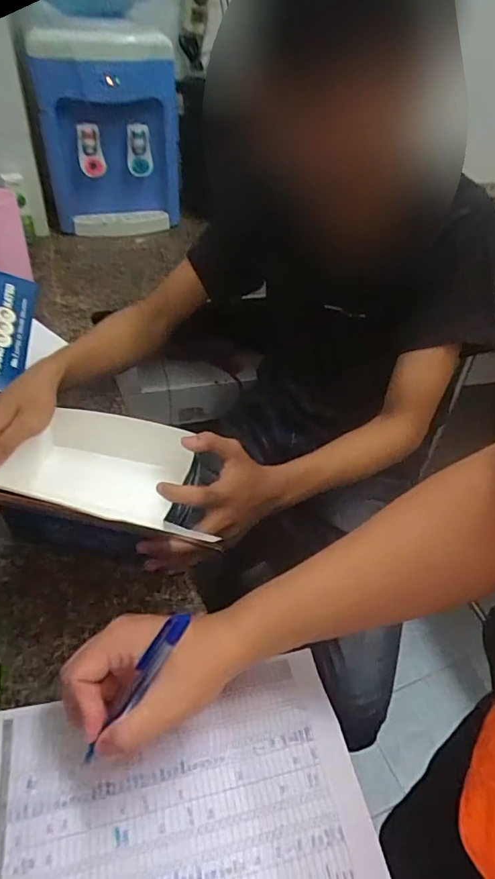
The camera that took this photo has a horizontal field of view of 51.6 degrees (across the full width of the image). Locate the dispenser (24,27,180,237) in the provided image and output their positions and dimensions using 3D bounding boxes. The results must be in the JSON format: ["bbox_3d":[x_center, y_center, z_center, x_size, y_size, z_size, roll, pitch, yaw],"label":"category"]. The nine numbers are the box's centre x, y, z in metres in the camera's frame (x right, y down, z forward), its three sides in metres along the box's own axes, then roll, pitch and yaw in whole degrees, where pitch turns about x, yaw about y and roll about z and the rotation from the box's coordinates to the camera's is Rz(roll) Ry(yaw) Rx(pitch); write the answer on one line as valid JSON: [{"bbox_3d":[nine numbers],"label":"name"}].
[{"bbox_3d":[-0.282,-0.642,1.097,0.249,0.387,0.210,1,42,-3],"label":"dispenser"}]

